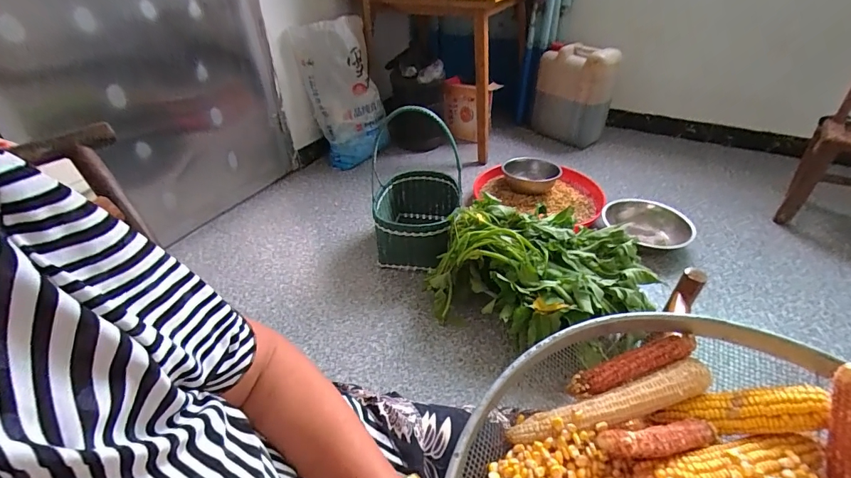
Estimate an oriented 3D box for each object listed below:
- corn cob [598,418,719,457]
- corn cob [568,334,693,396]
[{"bbox_3d":[0.241,0.199,0.399,0.127,0.033,0.031,-6,39,-6],"label":"corn cob"},{"bbox_3d":[0.236,0.143,0.449,0.157,0.028,0.026,-12,40,-14],"label":"corn cob"}]

